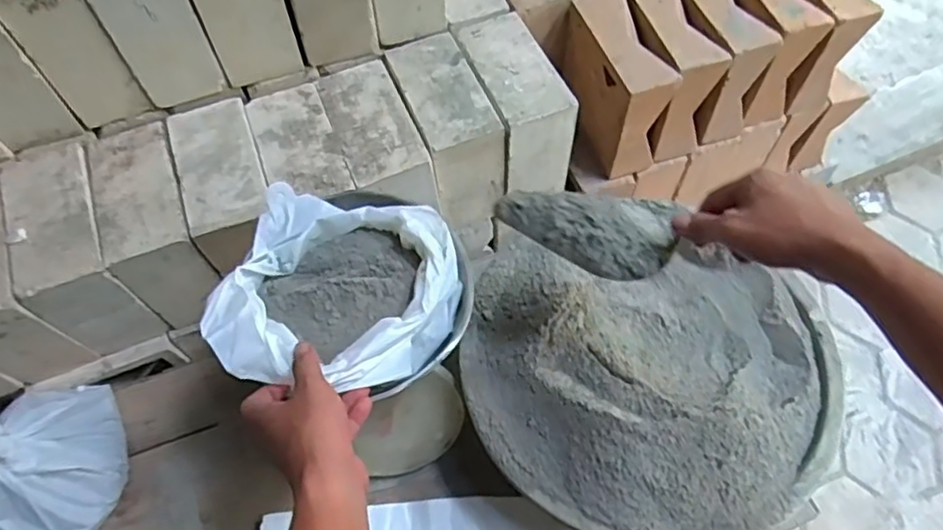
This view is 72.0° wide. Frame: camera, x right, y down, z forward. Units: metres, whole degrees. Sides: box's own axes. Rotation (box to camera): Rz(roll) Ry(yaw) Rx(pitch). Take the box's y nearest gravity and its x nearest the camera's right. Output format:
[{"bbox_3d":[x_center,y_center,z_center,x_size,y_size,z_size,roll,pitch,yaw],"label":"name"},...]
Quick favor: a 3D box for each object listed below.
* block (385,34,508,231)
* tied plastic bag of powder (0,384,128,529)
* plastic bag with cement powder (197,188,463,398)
[{"bbox_3d":[-0.036,-0.191,0.944,0.100,0.175,0.204,-21,61,-10],"label":"block"},{"bbox_3d":[-0.535,0.218,0.747,0.160,0.231,0.218,-13,60,-6],"label":"tied plastic bag of powder"},{"bbox_3d":[-0.132,0.026,0.650,0.220,0.090,0.216,10,60,7],"label":"plastic bag with cement powder"}]

